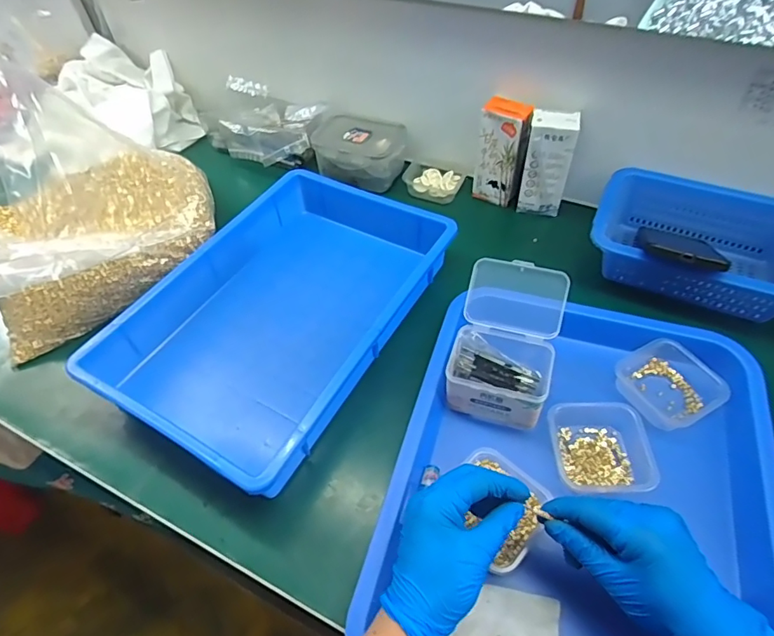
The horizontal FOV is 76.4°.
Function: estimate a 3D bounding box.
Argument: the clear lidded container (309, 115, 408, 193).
[{"bbox_3d":[-0.036,-0.247,0.720,0.127,0.059,0.105,17,54,15],"label":"clear lidded container"}]

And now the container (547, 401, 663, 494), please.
[{"bbox_3d":[0.189,0.116,0.440,0.084,0.030,0.084,-1,51,1],"label":"container"}]

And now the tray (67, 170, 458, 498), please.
[{"bbox_3d":[-0.112,-0.014,0.544,0.237,0.063,0.360,24,56,20],"label":"tray"}]

